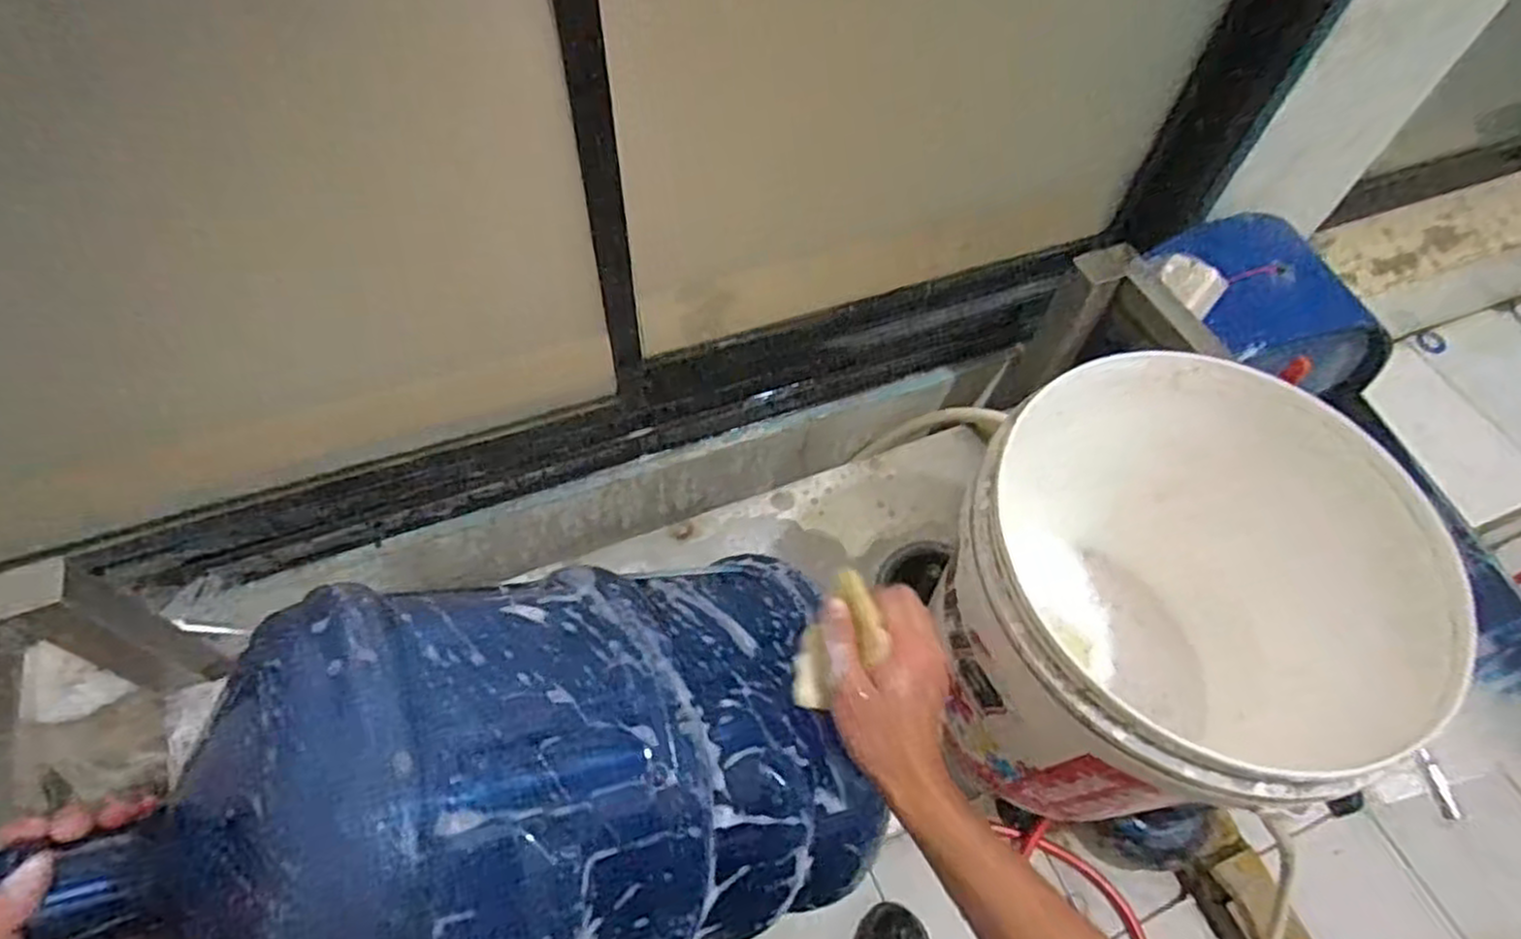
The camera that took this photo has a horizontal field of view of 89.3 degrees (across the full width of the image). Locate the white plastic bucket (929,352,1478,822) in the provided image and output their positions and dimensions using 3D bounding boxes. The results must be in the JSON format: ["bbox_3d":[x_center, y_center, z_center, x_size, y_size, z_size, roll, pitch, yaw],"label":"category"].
[{"bbox_3d":[0.286,0.106,0.623,0.294,0.286,0.317,2,58,-3],"label":"white plastic bucket"}]

